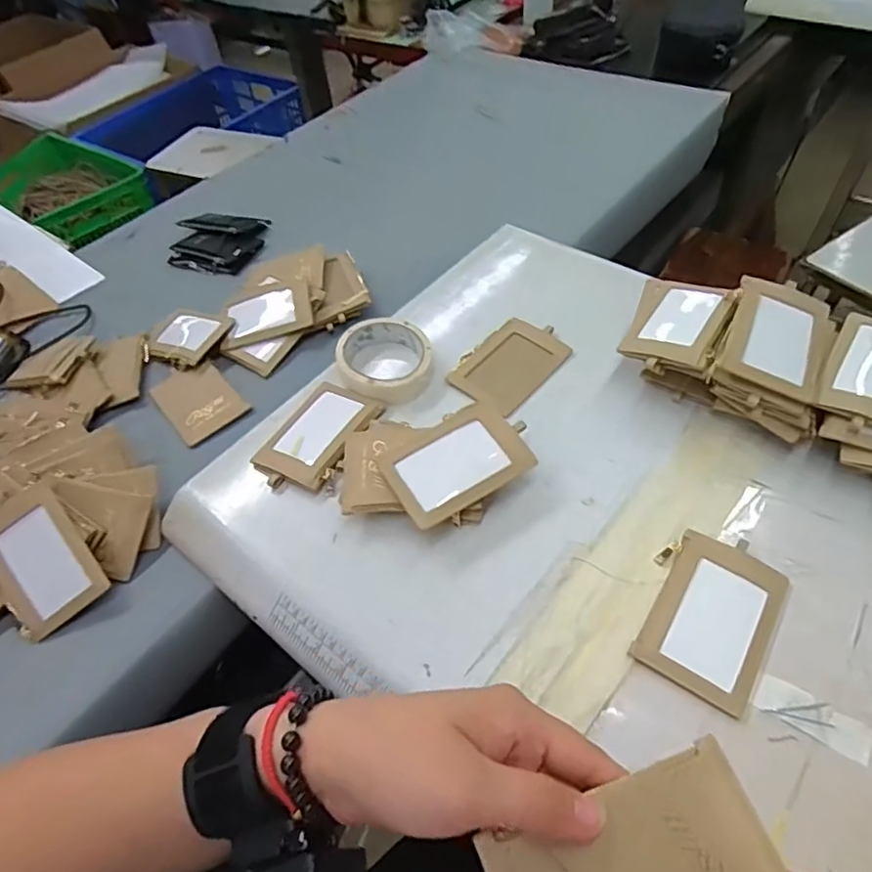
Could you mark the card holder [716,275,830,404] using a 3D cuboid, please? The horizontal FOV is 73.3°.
[{"bbox_3d":[0.277,-0.083,0.474,0.073,0.007,0.106,24,65,7],"label":"card holder"}]

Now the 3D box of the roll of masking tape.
[{"bbox_3d":[-0.052,-0.077,0.568,0.089,0.024,0.103,-13,51,-4],"label":"roll of masking tape"}]

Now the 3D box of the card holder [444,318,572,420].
[{"bbox_3d":[0.069,-0.070,0.566,0.078,0.011,0.118,33,61,27],"label":"card holder"}]

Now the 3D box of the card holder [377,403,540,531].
[{"bbox_3d":[0.017,0.020,0.462,0.111,0.011,0.073,-31,62,-16],"label":"card holder"}]

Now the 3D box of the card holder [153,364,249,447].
[{"bbox_3d":[-0.254,-0.040,0.625,0.072,0.009,0.105,-40,61,-13],"label":"card holder"}]

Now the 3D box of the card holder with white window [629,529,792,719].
[{"bbox_3d":[0.189,0.120,0.401,0.079,0.013,0.109,23,58,23],"label":"card holder with white window"}]

